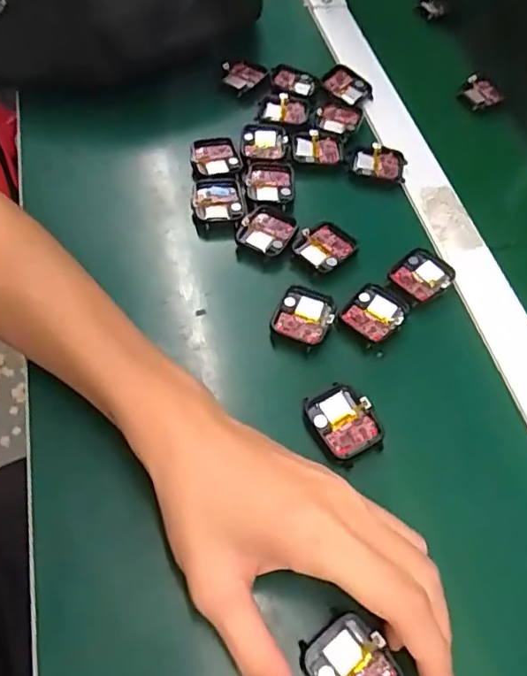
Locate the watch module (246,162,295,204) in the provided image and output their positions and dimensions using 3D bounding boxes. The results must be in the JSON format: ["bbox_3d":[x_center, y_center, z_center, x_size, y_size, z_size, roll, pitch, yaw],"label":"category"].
[{"bbox_3d":[0.005,-0.122,0.427,0.037,0.006,0.042,-1,59,-5],"label":"watch module"}]

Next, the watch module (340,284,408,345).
[{"bbox_3d":[0.077,-0.018,0.370,0.034,0.005,0.042,41,64,19],"label":"watch module"}]

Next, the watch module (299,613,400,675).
[{"bbox_3d":[0.043,0.159,0.261,0.037,0.008,0.045,-30,66,-20],"label":"watch module"}]

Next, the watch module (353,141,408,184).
[{"bbox_3d":[0.095,-0.143,0.449,0.041,0.009,0.034,13,59,3],"label":"watch module"}]

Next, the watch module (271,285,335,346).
[{"bbox_3d":[0.027,-0.015,0.367,0.037,0.007,0.041,22,60,9],"label":"watch module"}]

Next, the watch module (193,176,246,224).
[{"bbox_3d":[-0.034,-0.104,0.416,0.039,0.009,0.040,-14,61,-13],"label":"watch module"}]

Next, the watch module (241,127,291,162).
[{"bbox_3d":[0.002,-0.161,0.449,0.037,0.004,0.046,1,59,-4],"label":"watch module"}]

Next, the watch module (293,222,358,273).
[{"bbox_3d":[0.046,-0.067,0.398,0.041,0.005,0.035,-39,69,-24],"label":"watch module"}]

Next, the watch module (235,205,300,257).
[{"bbox_3d":[0.004,-0.080,0.403,0.039,0.006,0.043,26,60,11],"label":"watch module"}]

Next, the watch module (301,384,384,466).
[{"bbox_3d":[0.048,0.051,0.330,0.036,0.010,0.045,-26,65,-19],"label":"watch module"}]

